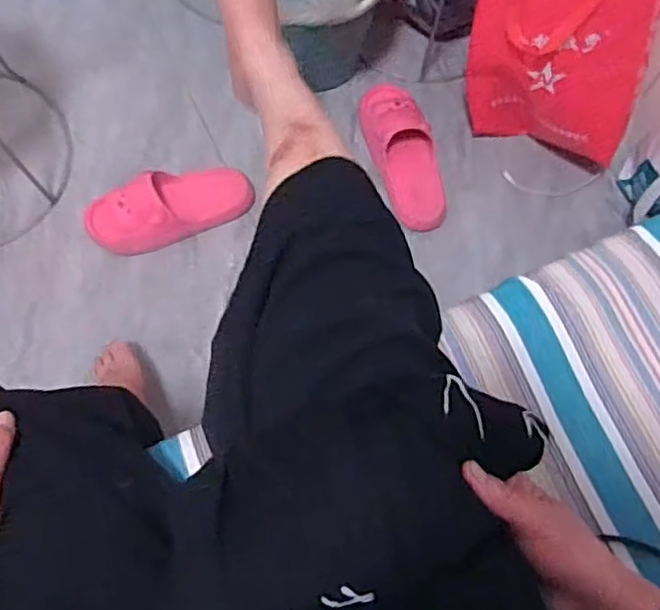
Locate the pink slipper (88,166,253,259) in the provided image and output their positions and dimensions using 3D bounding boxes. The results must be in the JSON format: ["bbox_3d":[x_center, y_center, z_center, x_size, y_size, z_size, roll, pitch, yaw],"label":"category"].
[{"bbox_3d":[-0.261,-0.161,1.106,0.269,0.067,0.112,-23,75,-10],"label":"pink slipper"}]

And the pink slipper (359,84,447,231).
[{"bbox_3d":[0.129,-0.267,1.165,0.105,0.073,0.272,-17,75,-8],"label":"pink slipper"}]

